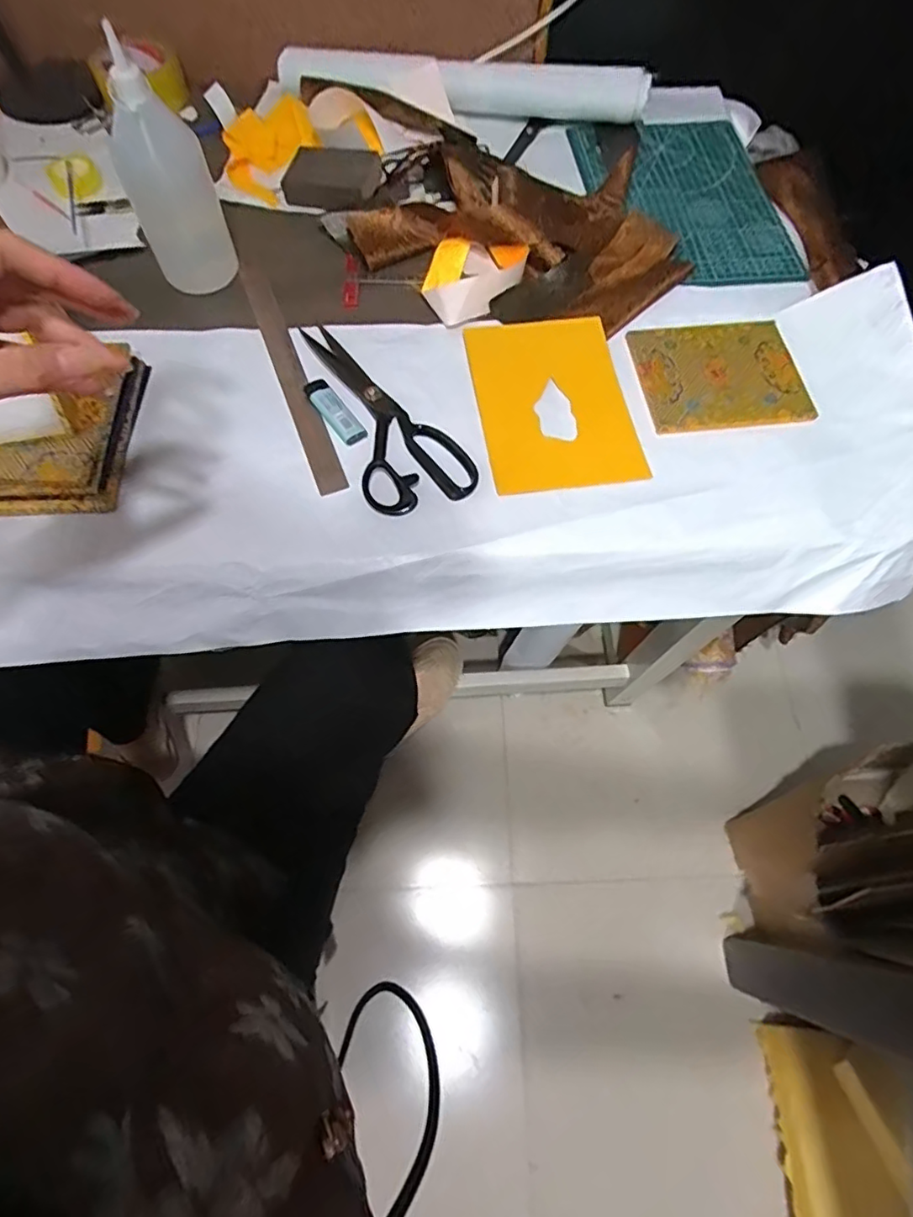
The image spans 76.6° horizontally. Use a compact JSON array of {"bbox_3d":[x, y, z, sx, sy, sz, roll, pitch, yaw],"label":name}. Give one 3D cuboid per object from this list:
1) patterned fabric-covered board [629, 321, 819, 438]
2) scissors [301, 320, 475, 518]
[{"bbox_3d":[0.258,-0.232,0.573,0.156,0.006,0.130,-6,67,-5],"label":"patterned fabric-covered board"},{"bbox_3d":[-0.067,-0.193,0.545,0.096,0.017,0.237,-20,69,-11],"label":"scissors"}]

